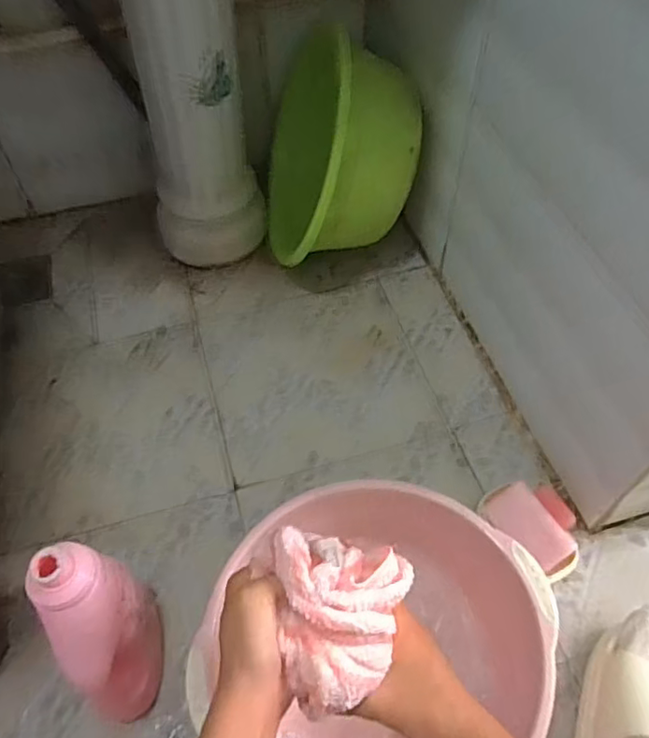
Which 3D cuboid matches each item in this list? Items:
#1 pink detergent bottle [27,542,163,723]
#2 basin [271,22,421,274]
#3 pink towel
[{"bbox_3d":[-0.200,0.253,0.561,0.067,0.221,0.112,-23,57,-16],"label":"pink detergent bottle"},{"bbox_3d":[-0.007,-0.332,0.930,0.157,0.338,0.307,-3,30,-34],"label":"basin"},{"bbox_3d":[0.018,0.158,0.386,0.087,0.048,0.103,-7,54,-6],"label":"pink towel"}]

